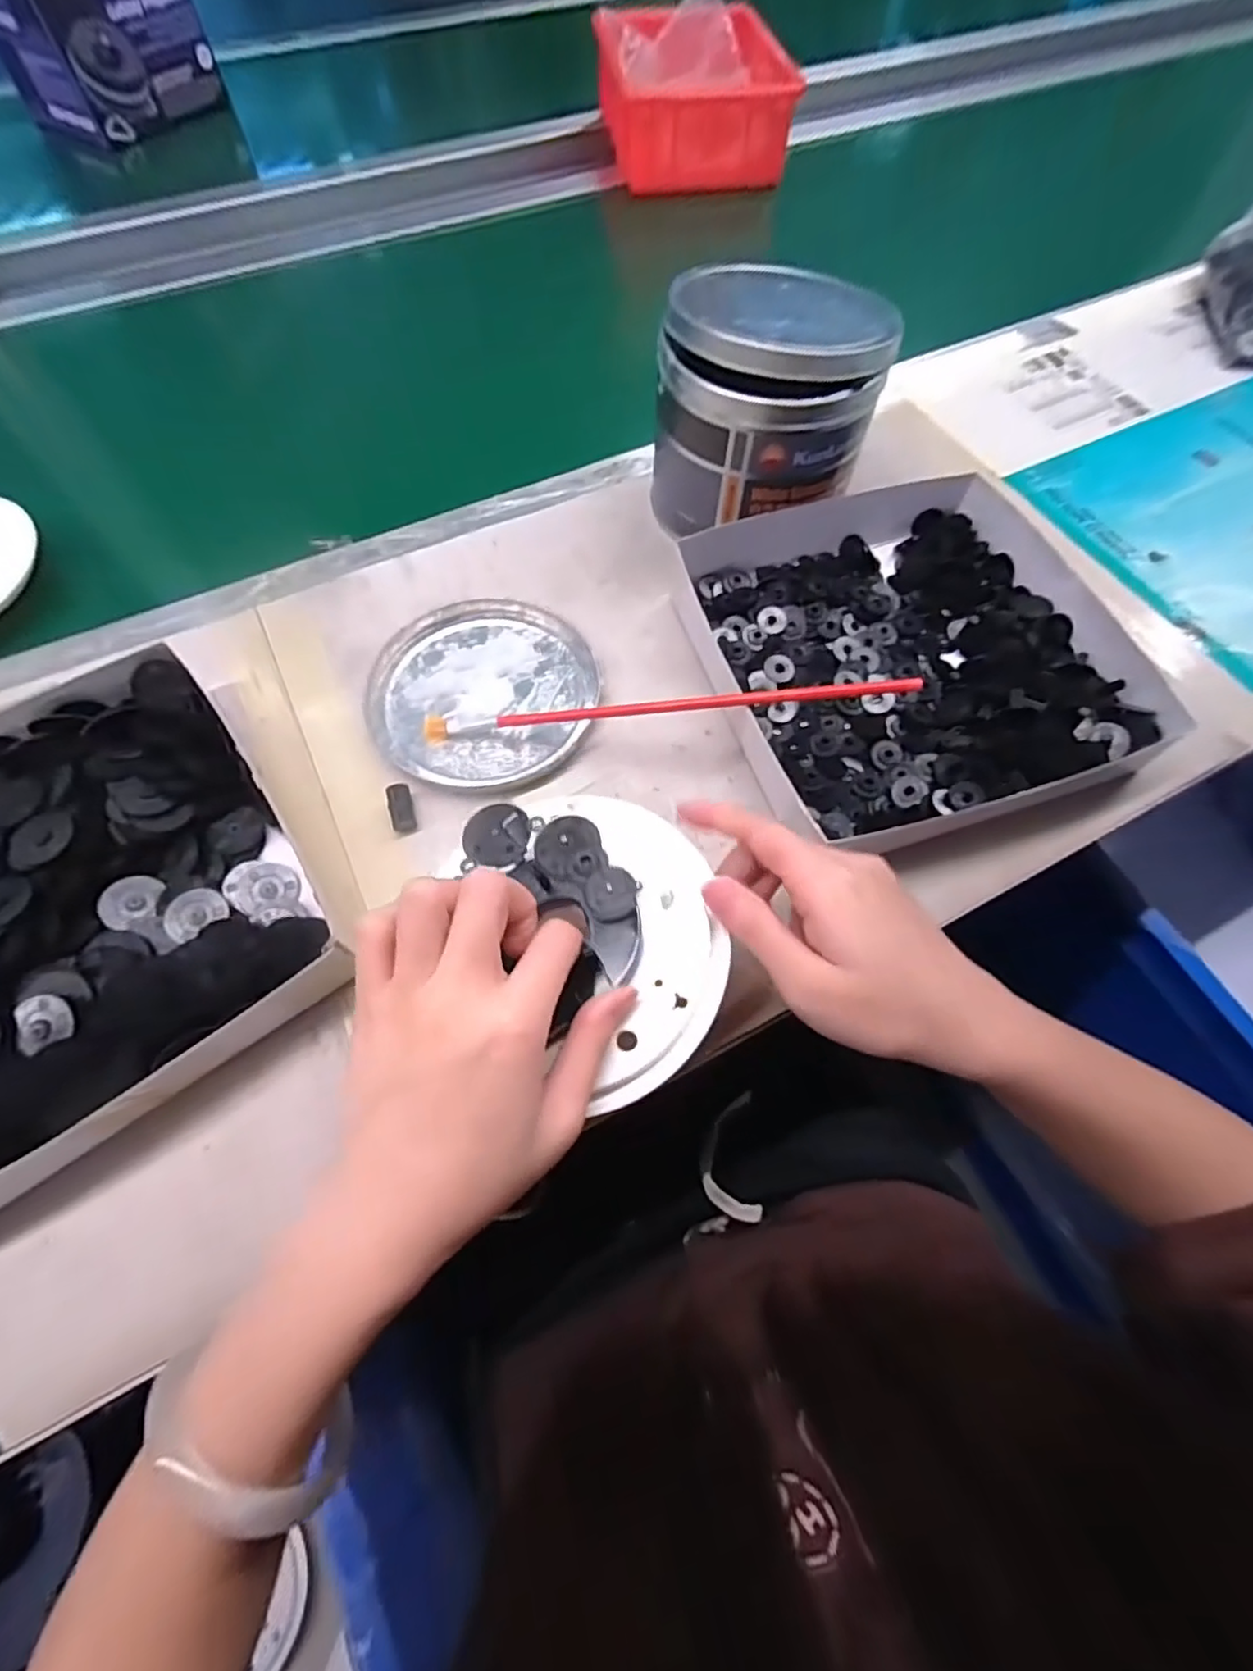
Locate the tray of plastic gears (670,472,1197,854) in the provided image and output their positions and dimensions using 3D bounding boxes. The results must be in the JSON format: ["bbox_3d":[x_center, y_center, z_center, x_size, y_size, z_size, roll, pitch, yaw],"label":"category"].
[{"bbox_3d":[0.153,-0.109,0.355,0.201,0.034,0.221,-17,67,-9],"label":"tray of plastic gears"}]

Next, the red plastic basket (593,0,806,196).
[{"bbox_3d":[0.070,-0.776,0.661,0.183,0.068,0.231,-9,66,-6],"label":"red plastic basket"}]

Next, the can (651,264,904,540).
[{"bbox_3d":[0.082,-0.253,0.378,0.122,0.114,0.118,9,65,3],"label":"can"}]

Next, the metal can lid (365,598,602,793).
[{"bbox_3d":[-0.082,-0.084,0.362,0.126,0.007,0.127,1,65,-1],"label":"metal can lid"}]

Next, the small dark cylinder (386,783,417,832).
[{"bbox_3d":[-0.116,-0.015,0.325,0.013,0.008,0.025,-16,67,-9],"label":"small dark cylinder"}]

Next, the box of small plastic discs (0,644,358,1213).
[{"bbox_3d":[-0.263,0.038,0.283,0.209,0.037,0.212,-32,70,-15],"label":"box of small plastic discs"}]

